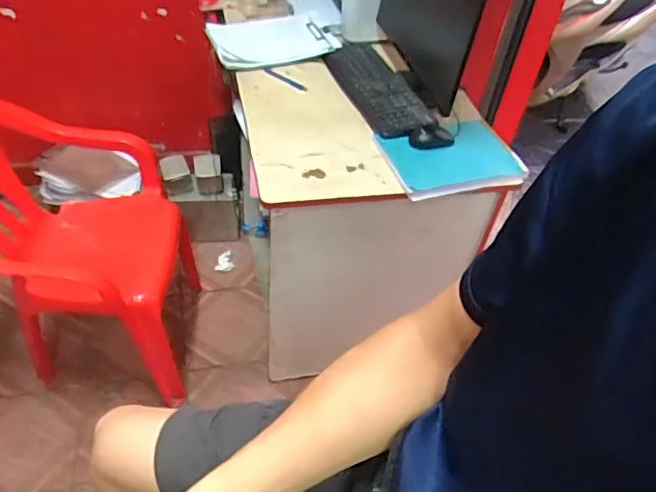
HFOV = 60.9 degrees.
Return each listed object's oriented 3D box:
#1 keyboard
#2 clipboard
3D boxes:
[{"bbox_3d":[0.123,-0.428,1.476,0.168,0.034,0.453,-11,49,-15],"label":"keyboard"},{"bbox_3d":[-0.153,-0.597,1.603,0.364,0.032,0.235,-17,51,-20],"label":"clipboard"}]

